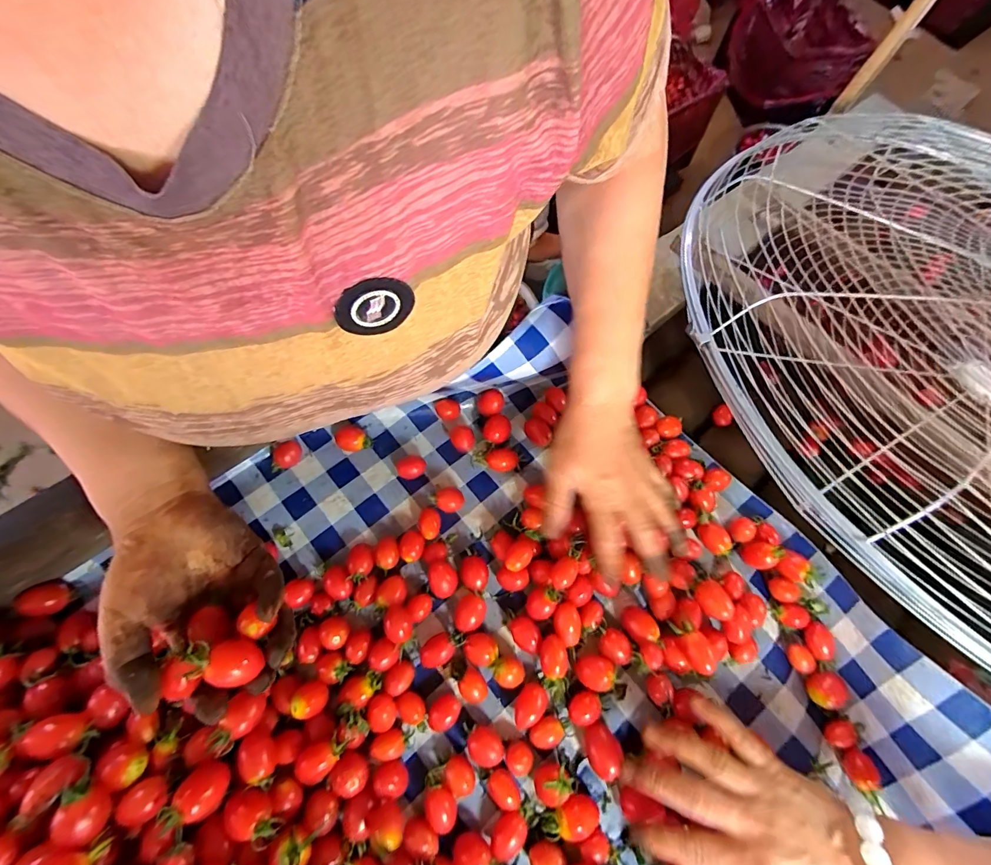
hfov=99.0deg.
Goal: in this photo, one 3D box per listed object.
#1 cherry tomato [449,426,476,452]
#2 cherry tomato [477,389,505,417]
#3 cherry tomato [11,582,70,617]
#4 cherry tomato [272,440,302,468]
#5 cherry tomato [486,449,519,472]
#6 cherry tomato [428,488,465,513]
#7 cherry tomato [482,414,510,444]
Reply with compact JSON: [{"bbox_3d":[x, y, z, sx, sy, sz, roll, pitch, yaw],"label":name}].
[{"bbox_3d":[-0.033,0.009,0.433,0.024,0.019,0.025,0,71,-1],"label":"cherry tomato"},{"bbox_3d":[-0.006,-0.029,0.443,0.027,0.028,0.023,4,71,0],"label":"cherry tomato"},{"bbox_3d":[-0.368,0.136,0.346,0.026,0.020,0.026,0,71,-1],"label":"cherry tomato"},{"bbox_3d":[-0.205,0.023,0.416,0.025,0.020,0.027,0,71,-1],"label":"cherry tomato"},{"bbox_3d":[0.007,0.029,0.426,0.030,0.019,0.021,-20,72,-8],"label":"cherry tomato"},{"bbox_3d":[-0.047,0.066,0.407,0.033,0.020,0.021,-7,71,-4],"label":"cherry tomato"},{"bbox_3d":[0.001,-0.002,0.437,0.029,0.021,0.028,0,71,-1],"label":"cherry tomato"}]

